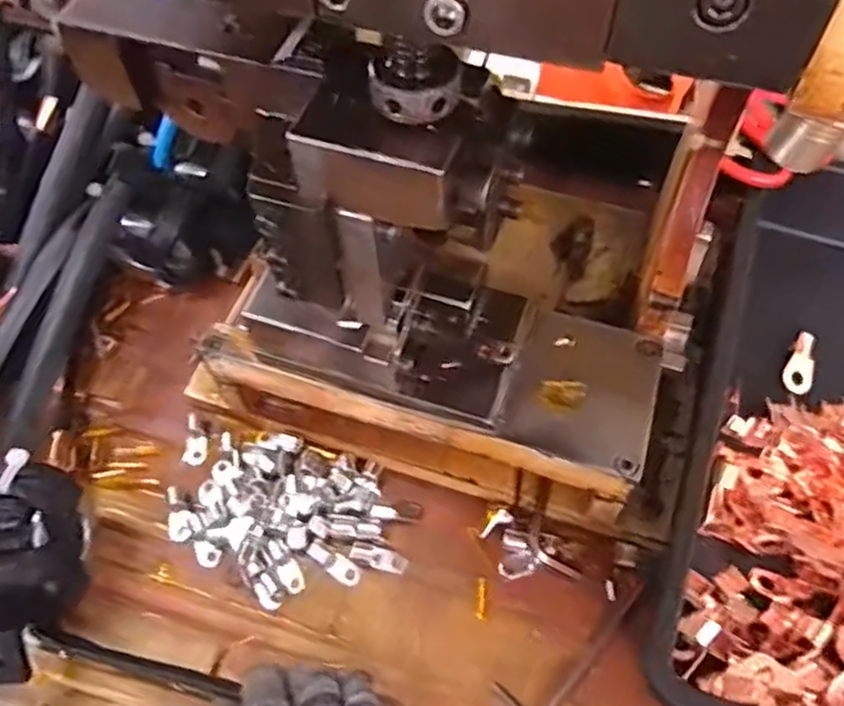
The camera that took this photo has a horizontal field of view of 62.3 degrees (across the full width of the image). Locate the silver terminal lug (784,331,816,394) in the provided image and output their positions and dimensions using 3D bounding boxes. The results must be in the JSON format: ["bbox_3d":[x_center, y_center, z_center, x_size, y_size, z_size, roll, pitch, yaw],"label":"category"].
[{"bbox_3d":[0.243,0.006,0.448,0.018,0.005,0.041,15,76,10],"label":"silver terminal lug"}]

